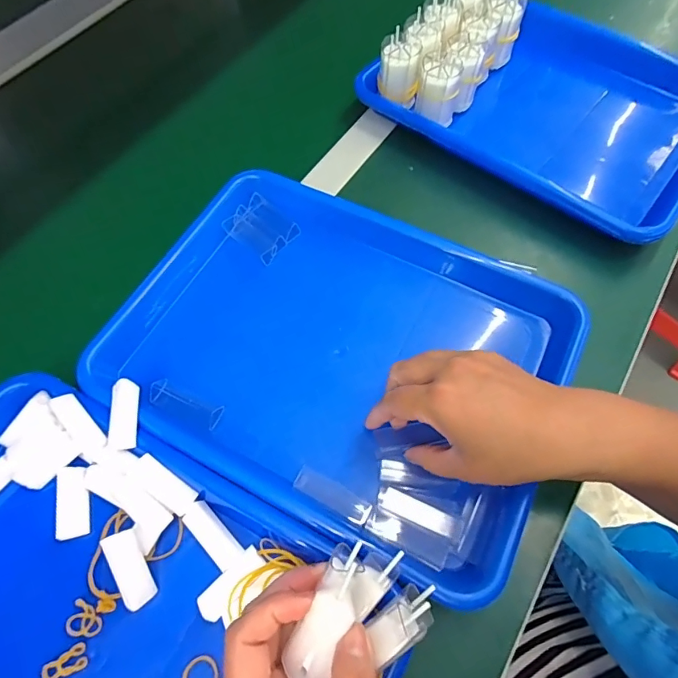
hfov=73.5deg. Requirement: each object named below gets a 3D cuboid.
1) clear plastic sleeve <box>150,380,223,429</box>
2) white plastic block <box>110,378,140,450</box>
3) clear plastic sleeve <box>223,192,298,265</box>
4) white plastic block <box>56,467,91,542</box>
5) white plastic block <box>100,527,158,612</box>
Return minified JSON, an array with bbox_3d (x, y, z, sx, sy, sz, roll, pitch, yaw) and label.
[{"bbox_3d":[-0.116,0.049,0.342,0.056,0.012,0.019,22,66,11],"label":"clear plastic sleeve"},{"bbox_3d":[-0.149,0.052,0.318,0.016,0.011,0.047,-2,79,0],"label":"white plastic block"},{"bbox_3d":[-0.070,-0.100,0.417,0.057,0.016,0.045,41,71,19],"label":"clear plastic sleeve"},{"bbox_3d":[-0.182,0.112,0.311,0.016,0.015,0.046,-12,64,-5],"label":"white plastic block"},{"bbox_3d":[-0.132,0.145,0.288,0.020,0.008,0.047,-22,88,-10],"label":"white plastic block"}]

